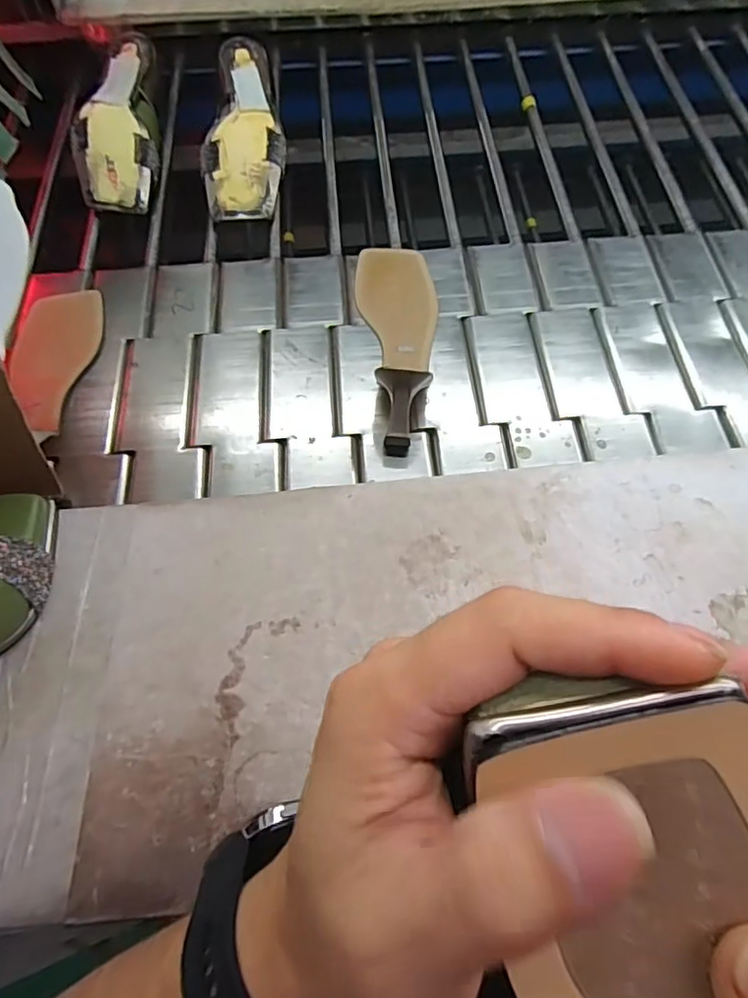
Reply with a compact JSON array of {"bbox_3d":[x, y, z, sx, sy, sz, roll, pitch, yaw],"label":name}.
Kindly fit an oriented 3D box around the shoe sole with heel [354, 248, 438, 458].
[{"bbox_3d":[0.021,-0.159,0.532,0.075,0.051,0.240,1,62,0],"label":"shoe sole with heel"}]

